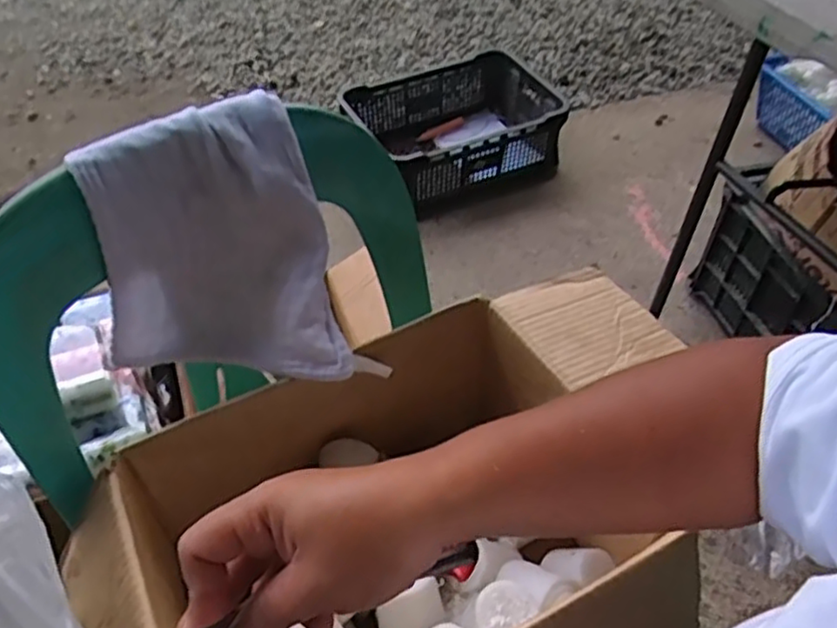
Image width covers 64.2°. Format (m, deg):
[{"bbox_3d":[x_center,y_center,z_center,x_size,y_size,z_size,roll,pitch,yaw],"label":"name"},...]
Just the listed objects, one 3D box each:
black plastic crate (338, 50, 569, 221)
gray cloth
[{"bbox_3d":[0.093,-0.499,1.783,0.528,0.206,0.406,-22,52,-19],"label":"black plastic crate"},{"bbox_3d":[-0.151,-0.060,0.576,0.221,0.179,0.158,1,48,0],"label":"gray cloth"}]

